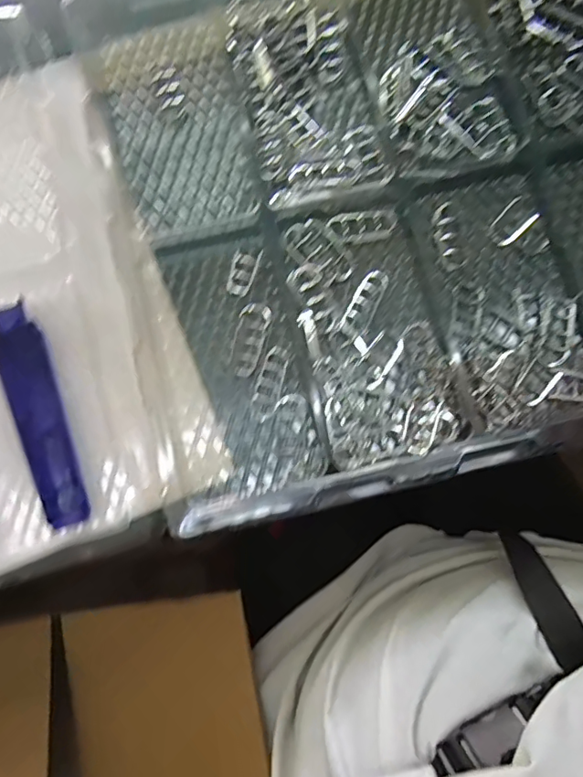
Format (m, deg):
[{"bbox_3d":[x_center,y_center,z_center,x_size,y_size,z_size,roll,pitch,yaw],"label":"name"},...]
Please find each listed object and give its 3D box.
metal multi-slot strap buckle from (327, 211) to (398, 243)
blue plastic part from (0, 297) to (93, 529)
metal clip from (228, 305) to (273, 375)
[{"bbox_3d":[0.055,-0.125,0.398,0.051,0.010,0.020,-8,82,0],"label":"metal multi-slot strap buckle"},{"bbox_3d":[-0.182,0.018,0.373,0.036,0.013,0.162,-23,82,-2],"label":"blue plastic part"},{"bbox_3d":[-0.032,-0.037,0.386,0.023,0.004,0.054,19,83,4],"label":"metal clip"}]

